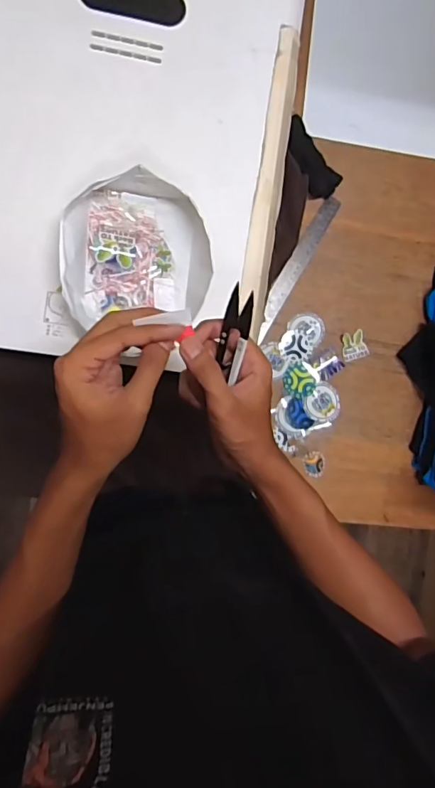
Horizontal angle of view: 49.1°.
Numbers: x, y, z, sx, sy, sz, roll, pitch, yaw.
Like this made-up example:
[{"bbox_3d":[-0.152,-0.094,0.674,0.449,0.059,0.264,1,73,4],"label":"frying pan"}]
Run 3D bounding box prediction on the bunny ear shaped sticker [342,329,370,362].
[{"bbox_3d":[0.222,-0.078,0.771,0.042,0.004,0.045,-14,92,-7],"label":"bunny ear shaped sticker"}]

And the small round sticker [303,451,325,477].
[{"bbox_3d":[0.157,0.113,0.767,0.034,0.004,0.041,-10,89,-5],"label":"small round sticker"}]

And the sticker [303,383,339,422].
[{"bbox_3d":[0.169,0.014,0.763,0.057,0.004,0.060,0,90,-8],"label":"sticker"}]

